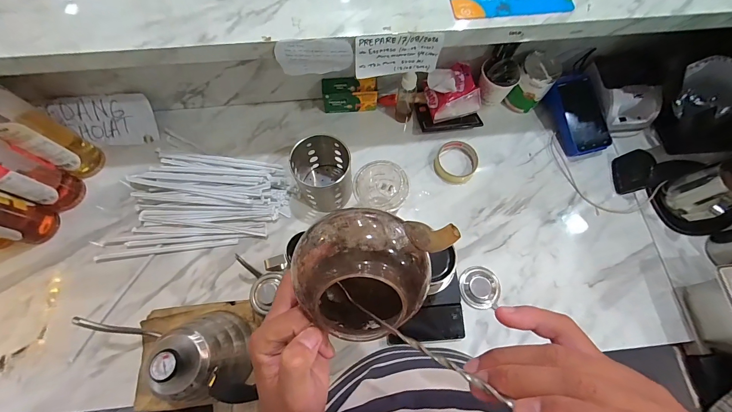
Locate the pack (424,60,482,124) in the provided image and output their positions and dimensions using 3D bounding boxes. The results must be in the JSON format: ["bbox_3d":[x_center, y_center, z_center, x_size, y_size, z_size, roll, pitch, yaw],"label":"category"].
[{"bbox_3d":[0.175,-0.232,0.651,0.094,0.055,0.092,-15,72,-6],"label":"pack"}]

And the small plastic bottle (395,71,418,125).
[{"bbox_3d":[0.083,-0.222,0.642,0.035,0.123,0.029,13,71,4],"label":"small plastic bottle"}]

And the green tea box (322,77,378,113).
[{"bbox_3d":[-0.035,-0.236,0.684,0.116,0.069,0.047,-6,71,-3],"label":"green tea box"}]

